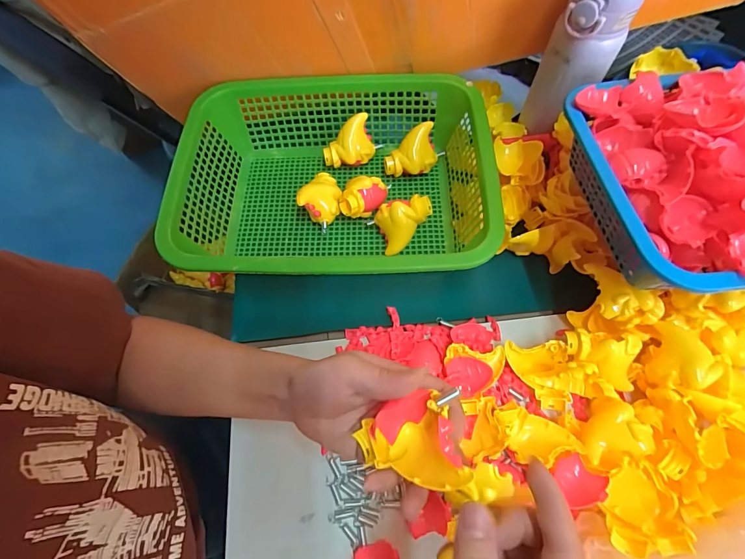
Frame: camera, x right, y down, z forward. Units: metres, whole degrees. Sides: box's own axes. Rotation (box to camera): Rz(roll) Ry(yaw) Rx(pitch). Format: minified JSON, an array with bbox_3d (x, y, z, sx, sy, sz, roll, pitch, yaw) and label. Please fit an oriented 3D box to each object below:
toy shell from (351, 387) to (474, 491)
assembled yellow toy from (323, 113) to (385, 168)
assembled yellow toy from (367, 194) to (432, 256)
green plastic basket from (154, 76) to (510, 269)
[{"bbox_3d":[0.023,0.102,0.238,0.063,0.042,0.052,-3,65,2],"label":"toy shell"},{"bbox_3d":[-0.027,-0.178,0.490,0.074,0.040,0.040,-33,68,-12],"label":"assembled yellow toy"},{"bbox_3d":[0.037,-0.073,0.453,0.067,0.048,0.048,-28,67,-9],"label":"assembled yellow toy"},{"bbox_3d":[-0.041,-0.109,0.454,0.344,0.100,0.266,-1,65,3],"label":"green plastic basket"}]

